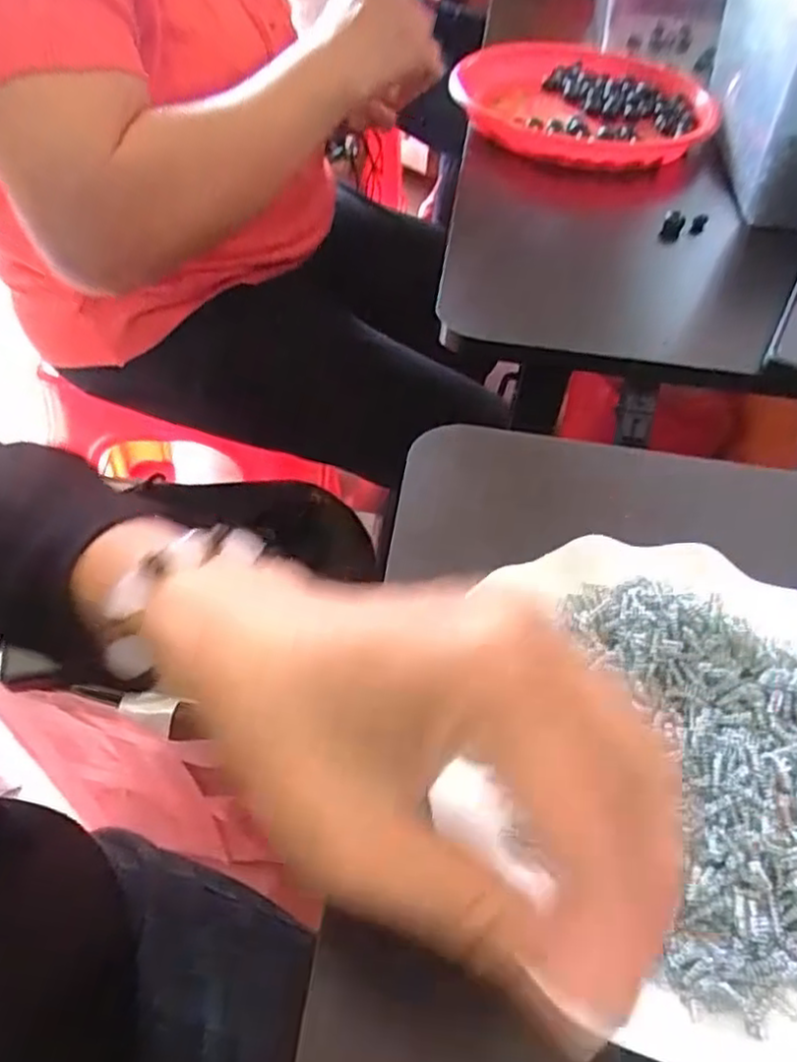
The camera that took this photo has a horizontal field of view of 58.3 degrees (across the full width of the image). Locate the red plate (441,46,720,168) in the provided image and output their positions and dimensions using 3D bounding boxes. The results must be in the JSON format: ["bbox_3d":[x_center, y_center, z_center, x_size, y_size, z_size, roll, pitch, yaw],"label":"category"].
[{"bbox_3d":[0.157,-0.413,0.682,0.196,0.043,0.265,-23,56,-22],"label":"red plate"}]

